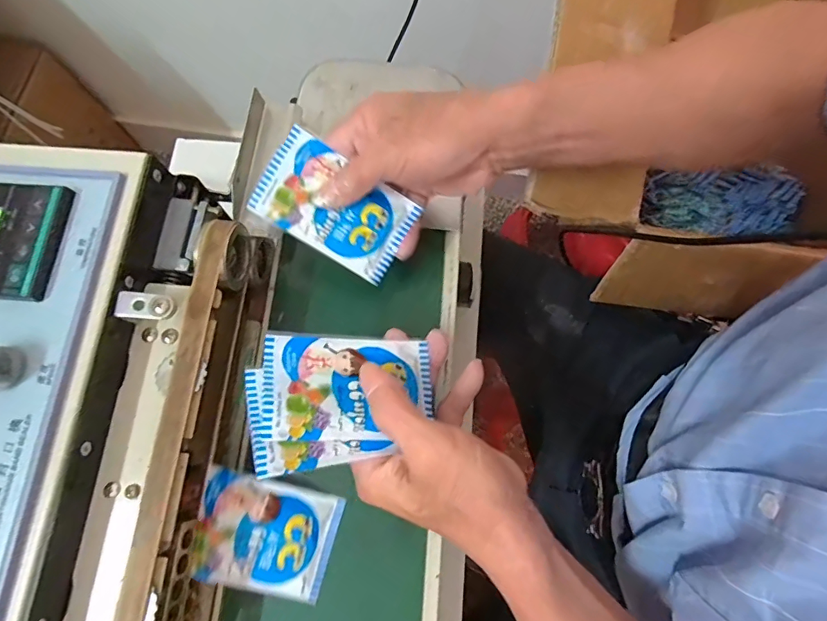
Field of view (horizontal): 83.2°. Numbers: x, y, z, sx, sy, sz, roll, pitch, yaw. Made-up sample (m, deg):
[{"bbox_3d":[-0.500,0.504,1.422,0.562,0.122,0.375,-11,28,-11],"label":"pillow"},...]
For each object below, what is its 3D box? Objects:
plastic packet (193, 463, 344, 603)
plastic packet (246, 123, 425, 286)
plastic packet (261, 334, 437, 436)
[{"bbox_3d":[-0.101,0.152,0.320,0.094,0.010,0.067,20,71,-12],"label":"plastic packet"},{"bbox_3d":[-0.055,-0.072,0.328,0.104,0.006,0.064,31,92,-11],"label":"plastic packet"},{"bbox_3d":[-0.040,0.044,0.280,0.098,0.008,0.064,6,54,-20],"label":"plastic packet"}]

